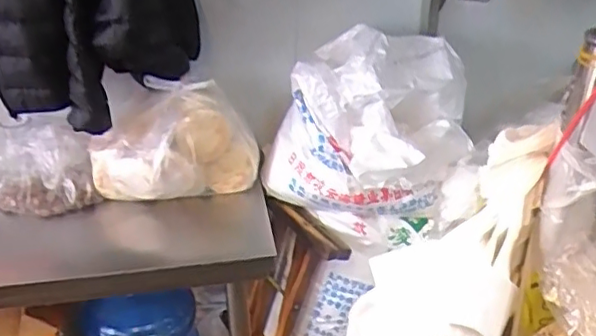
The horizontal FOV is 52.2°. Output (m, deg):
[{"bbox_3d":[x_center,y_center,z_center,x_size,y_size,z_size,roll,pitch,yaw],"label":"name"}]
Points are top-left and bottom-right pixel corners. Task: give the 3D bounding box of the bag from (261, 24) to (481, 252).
[{"bbox_3d":[0.137,-0.065,1.272,0.378,0.364,0.241,22,36,32],"label":"bag"}]

